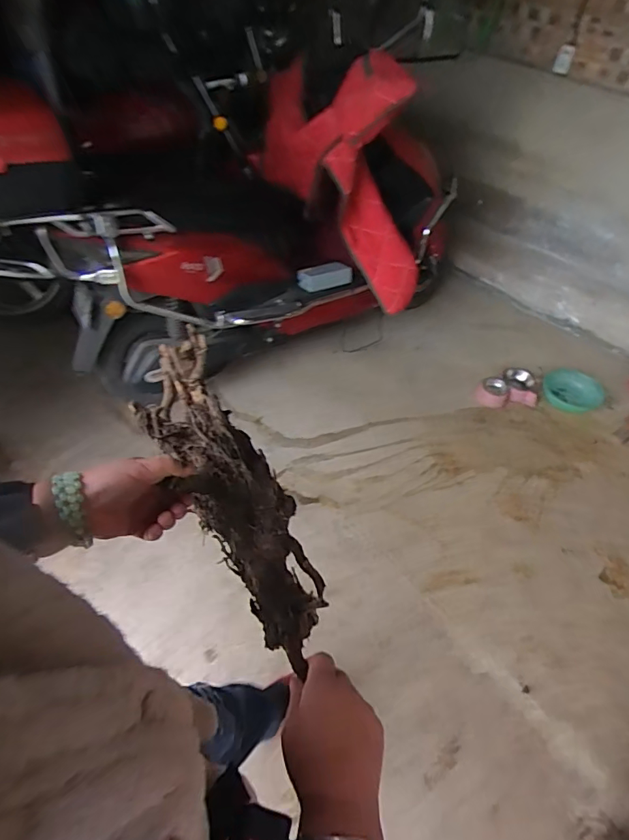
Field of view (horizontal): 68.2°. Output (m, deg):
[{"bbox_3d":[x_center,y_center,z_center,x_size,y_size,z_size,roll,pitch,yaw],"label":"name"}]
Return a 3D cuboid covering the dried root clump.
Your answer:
[{"bbox_3d":[-0.119,0.048,0.565,0.118,0.101,0.471,-23,61,-18],"label":"dried root clump"}]

